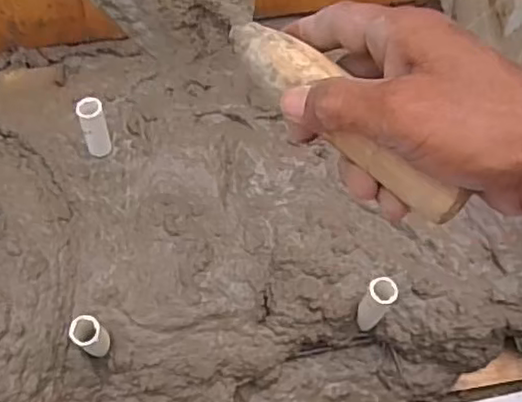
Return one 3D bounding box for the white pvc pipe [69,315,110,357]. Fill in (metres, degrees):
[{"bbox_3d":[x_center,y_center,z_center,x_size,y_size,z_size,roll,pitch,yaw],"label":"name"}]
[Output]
[{"bbox_3d":[-0.139,0.112,0.523,0.019,0.072,0.023,40,64,15],"label":"white pvc pipe"}]

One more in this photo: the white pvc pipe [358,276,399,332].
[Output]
[{"bbox_3d":[0.100,0.091,0.556,0.023,0.094,0.020,30,62,10],"label":"white pvc pipe"}]

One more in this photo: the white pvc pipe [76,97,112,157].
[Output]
[{"bbox_3d":[-0.154,-0.067,0.590,0.025,0.069,0.021,-19,65,-16],"label":"white pvc pipe"}]

